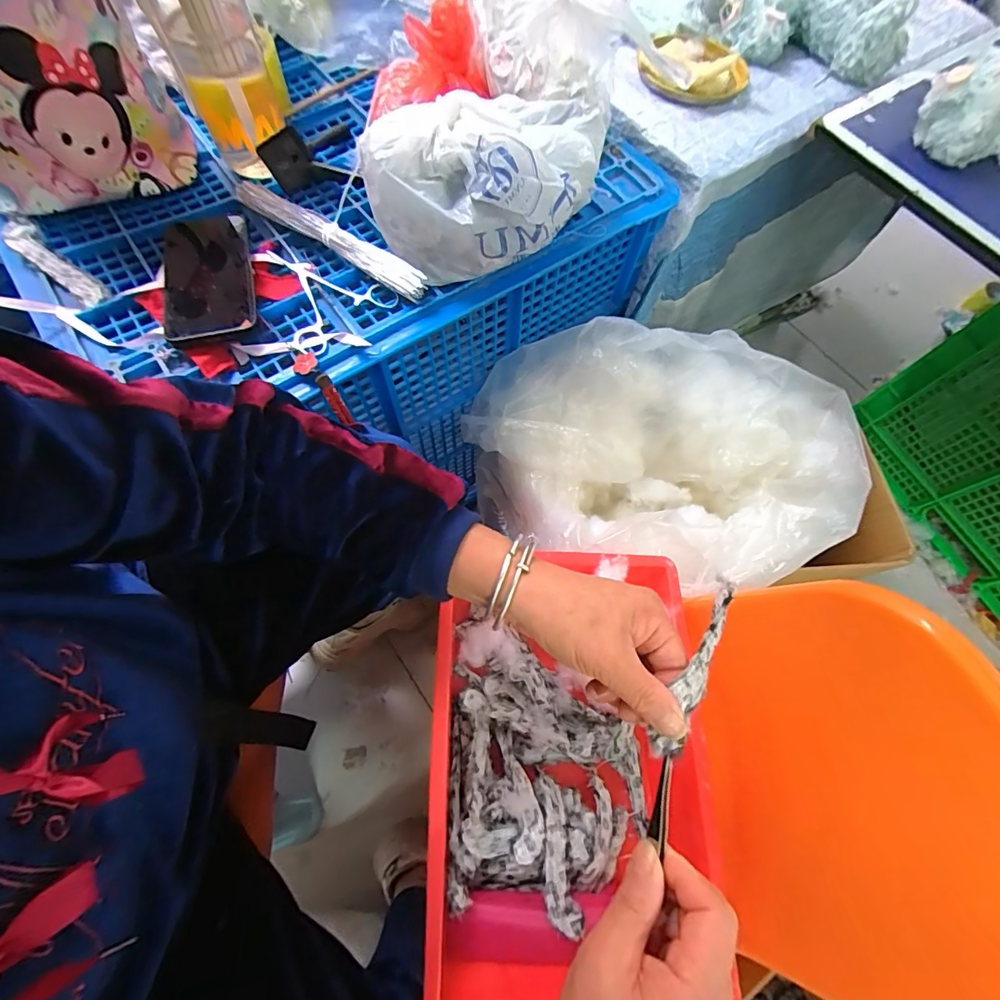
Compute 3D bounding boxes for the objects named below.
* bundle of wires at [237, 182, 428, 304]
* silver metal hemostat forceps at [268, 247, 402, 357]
[{"bbox_3d":[-0.179,-0.272,0.477,0.253,0.028,0.028,32,70,10],"label":"bundle of wires"},{"bbox_3d":[-0.184,-0.210,0.462,0.107,0.011,0.129,-41,76,-17],"label":"silver metal hemostat forceps"}]

